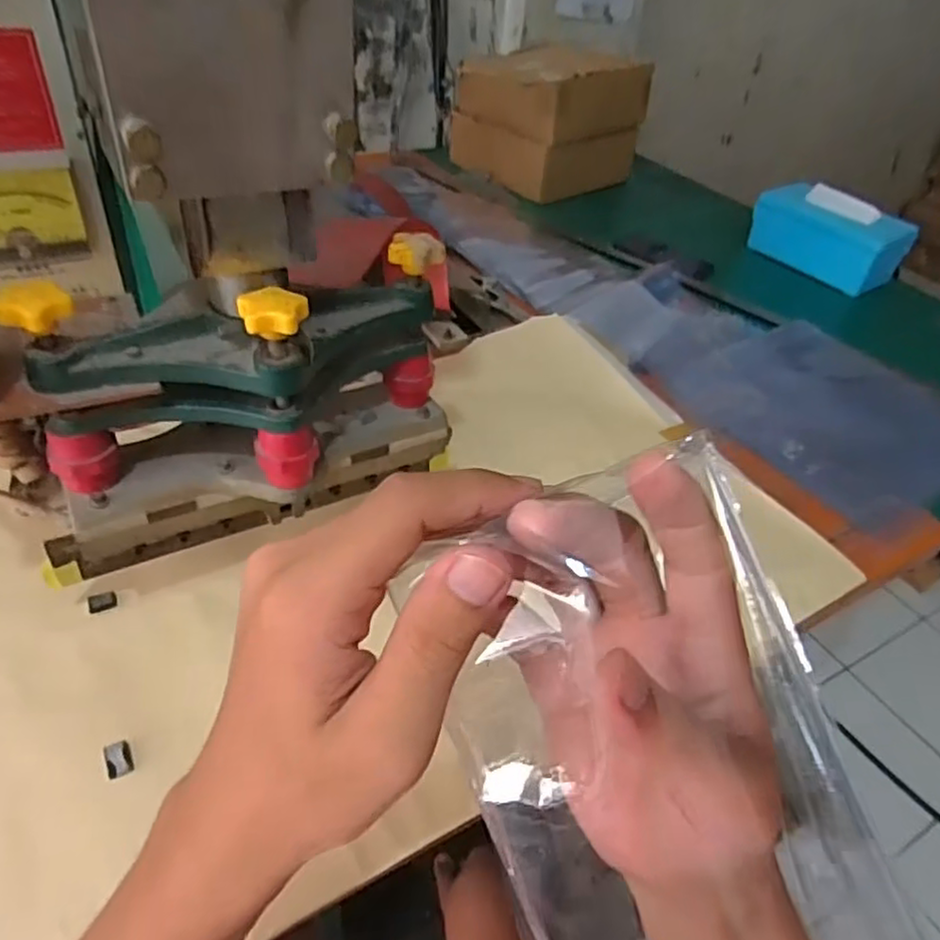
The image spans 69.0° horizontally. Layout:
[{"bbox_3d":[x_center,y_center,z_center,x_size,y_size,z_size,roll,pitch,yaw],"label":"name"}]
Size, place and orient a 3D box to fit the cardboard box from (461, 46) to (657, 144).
[{"bbox_3d":[0.162,-0.739,1.326,0.282,0.114,0.257,-24,50,-31],"label":"cardboard box"}]

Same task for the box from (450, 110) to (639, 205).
[{"bbox_3d":[0.144,-0.659,1.399,0.287,0.101,0.266,-22,50,-29],"label":"box"}]

